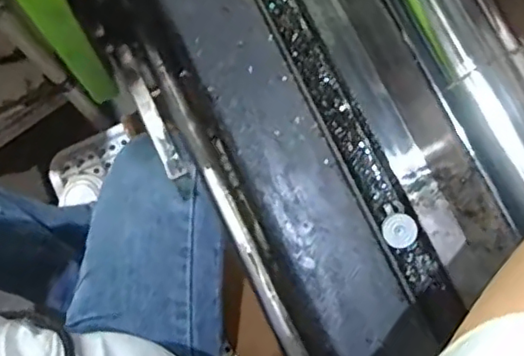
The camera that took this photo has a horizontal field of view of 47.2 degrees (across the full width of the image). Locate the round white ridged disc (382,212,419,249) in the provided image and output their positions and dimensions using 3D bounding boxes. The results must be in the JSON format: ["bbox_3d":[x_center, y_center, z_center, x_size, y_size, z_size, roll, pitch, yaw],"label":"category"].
[{"bbox_3d":[0.121,0.046,0.527,0.031,0.004,0.030,0,79,-1],"label":"round white ridged disc"}]

